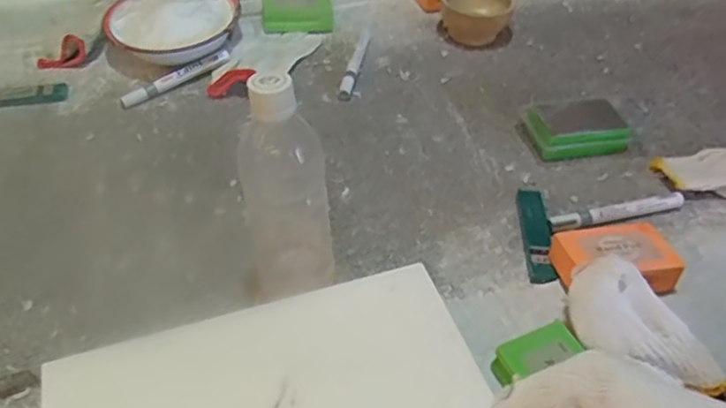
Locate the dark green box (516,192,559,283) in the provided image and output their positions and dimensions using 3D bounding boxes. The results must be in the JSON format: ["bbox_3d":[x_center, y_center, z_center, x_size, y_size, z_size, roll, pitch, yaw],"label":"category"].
[{"bbox_3d":[0.164,0.025,0.596,0.027,0.013,0.121,3,45,1],"label":"dark green box"}]

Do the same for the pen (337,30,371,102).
[{"bbox_3d":[-0.011,-0.177,0.795,0.016,0.013,0.150,8,45,6],"label":"pen"}]

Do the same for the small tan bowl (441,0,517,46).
[{"bbox_3d":[0.153,-0.260,0.854,0.093,0.051,0.080,14,46,12],"label":"small tan bowl"}]

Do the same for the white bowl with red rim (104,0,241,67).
[{"bbox_3d":[-0.241,-0.234,0.803,0.156,0.043,0.163,1,45,-1],"label":"white bowl with red rim"}]

